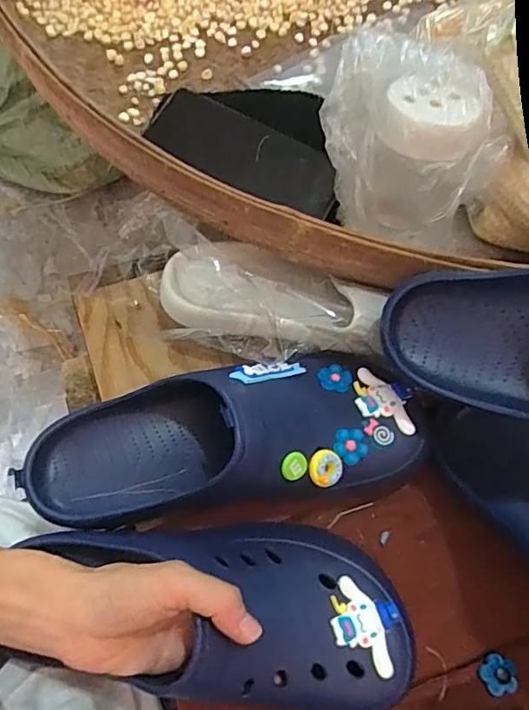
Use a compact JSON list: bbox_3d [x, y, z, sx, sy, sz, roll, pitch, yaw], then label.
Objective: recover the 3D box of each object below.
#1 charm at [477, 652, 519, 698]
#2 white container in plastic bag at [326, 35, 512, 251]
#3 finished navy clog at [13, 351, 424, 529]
[{"bbox_3d":[0.164,0.224,0.374,0.025,0.011,0.025,0,67,0],"label":"charm"},{"bbox_3d":[0.103,-0.143,0.380,0.125,0.105,0.094,14,68,5],"label":"white container in plastic bag"},{"bbox_3d":[-0.022,0.060,0.386,0.297,0.102,0.101,-12,68,-5],"label":"finished navy clog"}]

